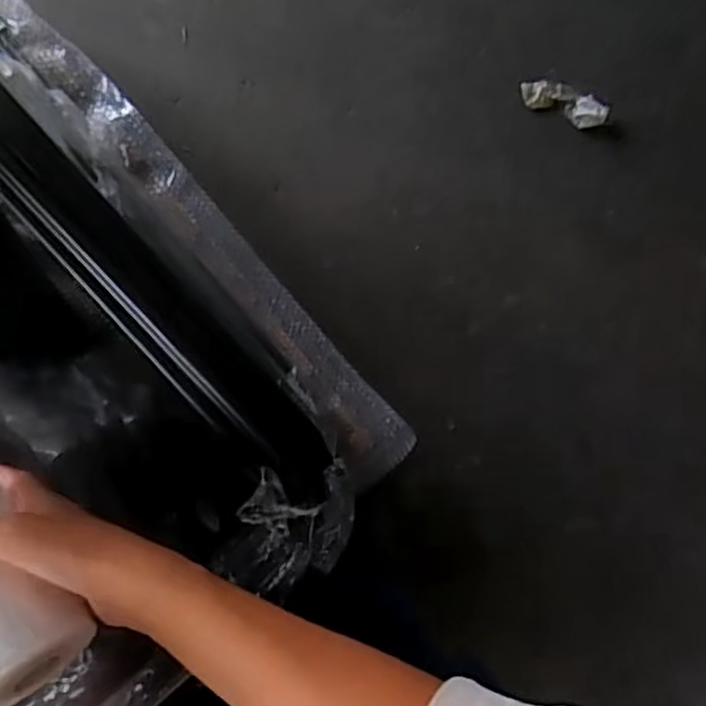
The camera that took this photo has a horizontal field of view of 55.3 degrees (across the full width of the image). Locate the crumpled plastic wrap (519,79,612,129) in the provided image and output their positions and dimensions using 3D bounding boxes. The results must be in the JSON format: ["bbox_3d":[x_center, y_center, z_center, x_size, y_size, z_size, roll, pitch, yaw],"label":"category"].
[{"bbox_3d":[0.403,-0.477,1.280,0.170,0.034,0.059,21,85,-2],"label":"crumpled plastic wrap"}]

